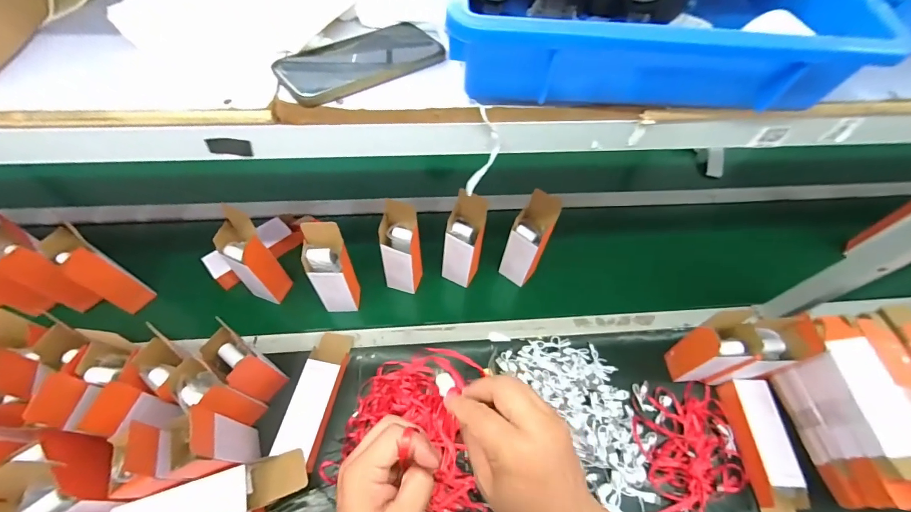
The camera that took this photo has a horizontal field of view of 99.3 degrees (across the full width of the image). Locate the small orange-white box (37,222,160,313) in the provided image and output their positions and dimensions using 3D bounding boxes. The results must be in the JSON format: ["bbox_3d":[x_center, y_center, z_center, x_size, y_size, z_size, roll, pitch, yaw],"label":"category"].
[{"bbox_3d":[-0.680,0.033,0.742,0.078,0.190,0.060,35,63,16],"label":"small orange-white box"}]

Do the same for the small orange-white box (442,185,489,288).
[{"bbox_3d":[0.017,-0.024,0.794,0.075,0.209,0.093,19,59,8],"label":"small orange-white box"}]

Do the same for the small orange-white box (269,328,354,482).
[{"bbox_3d":[-0.251,0.248,0.708,0.069,0.058,0.237,9,59,1],"label":"small orange-white box"}]

